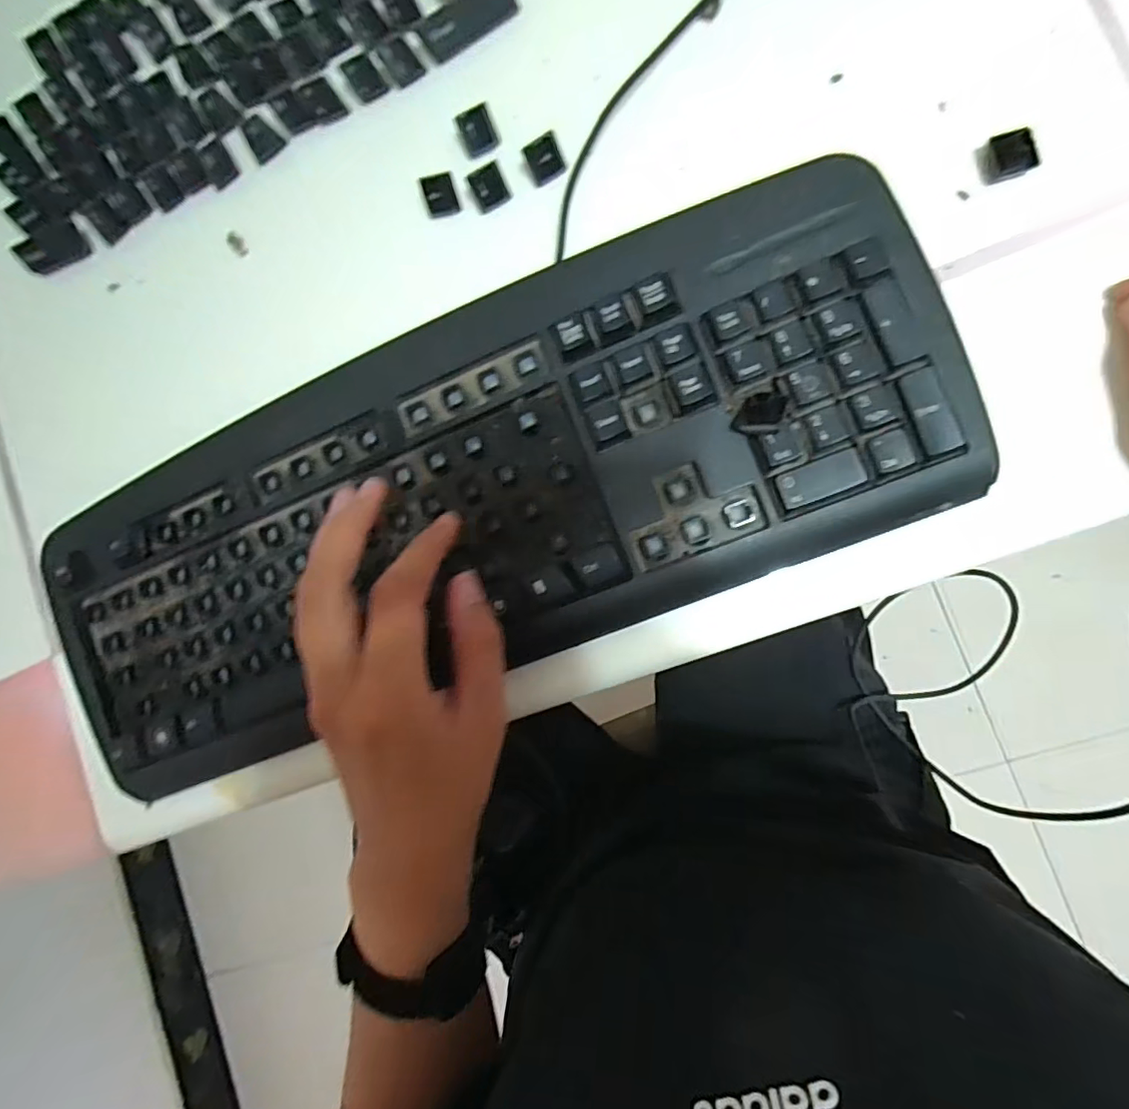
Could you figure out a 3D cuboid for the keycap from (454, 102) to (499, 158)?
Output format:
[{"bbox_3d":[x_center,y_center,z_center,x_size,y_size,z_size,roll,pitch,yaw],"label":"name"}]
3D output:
[{"bbox_3d":[-0.042,-0.208,0.274,0.017,0.011,0.014,-22,84,10],"label":"keycap"}]

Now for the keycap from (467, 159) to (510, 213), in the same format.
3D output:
[{"bbox_3d":[-0.037,-0.181,0.273,0.016,0.012,0.016,-22,84,10],"label":"keycap"}]

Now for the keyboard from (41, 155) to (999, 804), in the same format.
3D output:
[{"bbox_3d":[-0.051,-0.025,0.262,0.430,0.023,0.165,-19,84,10],"label":"keyboard"}]

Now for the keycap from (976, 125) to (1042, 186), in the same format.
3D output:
[{"bbox_3d":[0.186,-0.167,0.233,0.021,0.008,0.016,-13,86,11],"label":"keycap"}]

